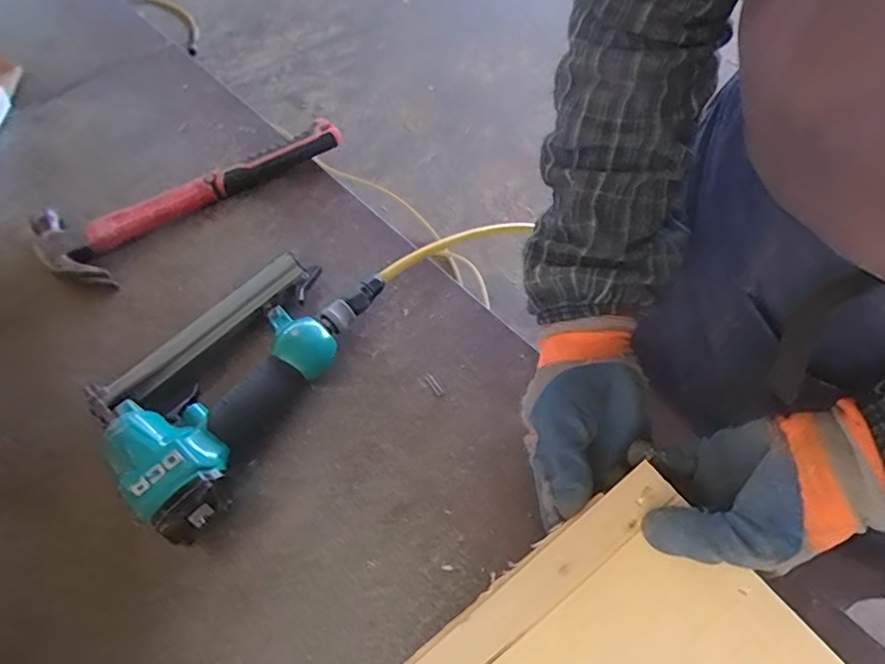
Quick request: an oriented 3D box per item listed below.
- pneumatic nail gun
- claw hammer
[{"bbox_3d":[-0.183,0.025,0.485,0.149,0.060,0.263,25,64,17],"label":"pneumatic nail gun"},{"bbox_3d":[-0.269,-0.157,0.612,0.326,0.029,0.111,-32,63,-15],"label":"claw hammer"}]

